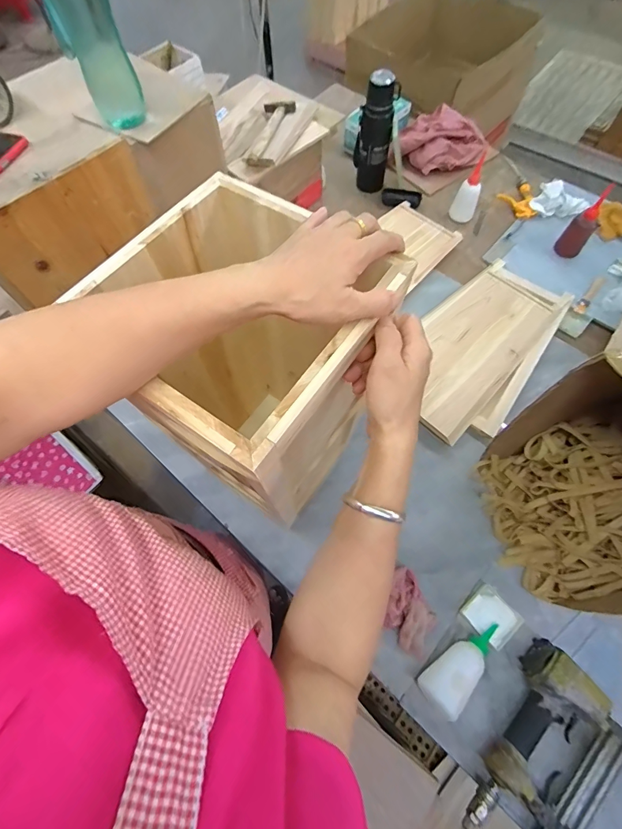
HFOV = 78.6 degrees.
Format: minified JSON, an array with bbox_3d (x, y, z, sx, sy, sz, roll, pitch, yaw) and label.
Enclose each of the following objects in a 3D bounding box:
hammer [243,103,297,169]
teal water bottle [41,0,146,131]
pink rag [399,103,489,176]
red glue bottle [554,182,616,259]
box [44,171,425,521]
[{"bbox_3d":[-0.085,-0.635,0.852,0.073,0.031,0.246,6,65,5],"label":"hammer"},{"bbox_3d":[-0.332,-0.572,0.562,0.086,0.241,0.062,-21,66,-8],"label":"teal water bottle"},{"bbox_3d":[0.390,-0.788,1.119,0.213,0.098,0.182,33,70,16],"label":"pink rag"},{"bbox_3d":[0.663,-0.466,0.929,0.054,0.149,0.058,7,65,5],"label":"red glue bottle"},{"bbox_3d":[-0.071,-0.060,0.474,0.251,0.263,0.252,32,70,15],"label":"box"}]

